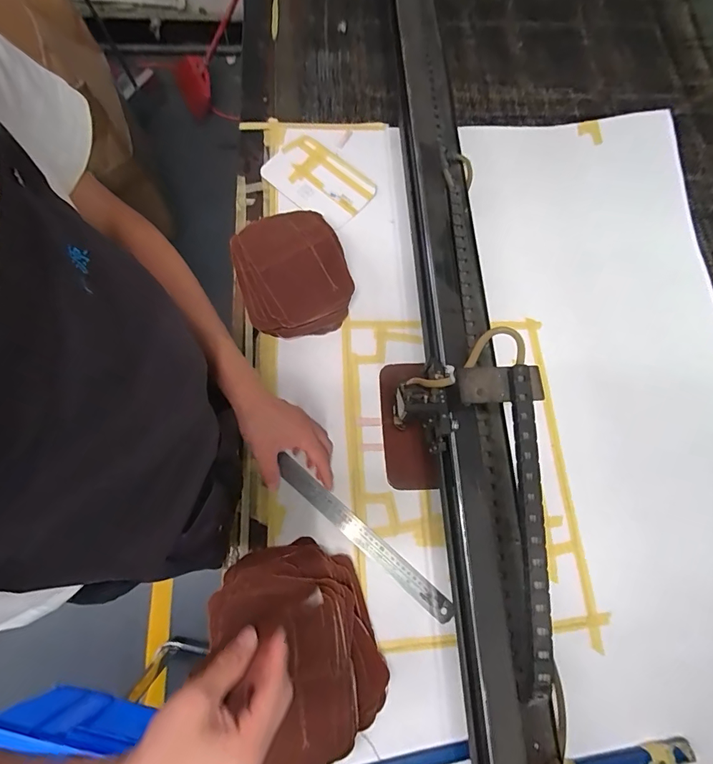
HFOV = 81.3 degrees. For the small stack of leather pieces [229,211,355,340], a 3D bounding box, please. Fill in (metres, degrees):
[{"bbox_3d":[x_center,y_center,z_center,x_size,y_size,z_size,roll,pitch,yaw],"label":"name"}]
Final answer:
[{"bbox_3d":[-0.109,-0.187,0.694,0.176,0.053,0.219,-16,74,-7],"label":"small stack of leather pieces"}]

